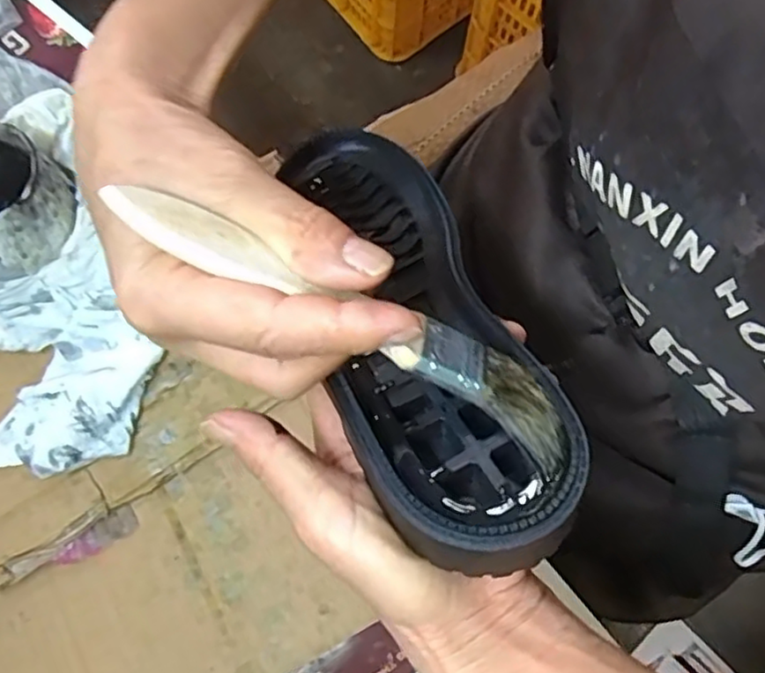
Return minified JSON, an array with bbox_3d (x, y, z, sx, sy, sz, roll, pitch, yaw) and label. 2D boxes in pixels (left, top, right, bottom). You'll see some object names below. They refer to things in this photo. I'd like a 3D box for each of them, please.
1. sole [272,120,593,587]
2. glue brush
[{"bbox_3d":[0.010,-0.011,0.260,0.067,0.030,0.213,-14,48,-5],"label":"sole"},{"bbox_3d":[-0.006,-0.008,0.205,0.149,0.008,0.032,32,51,-8],"label":"glue brush"}]

